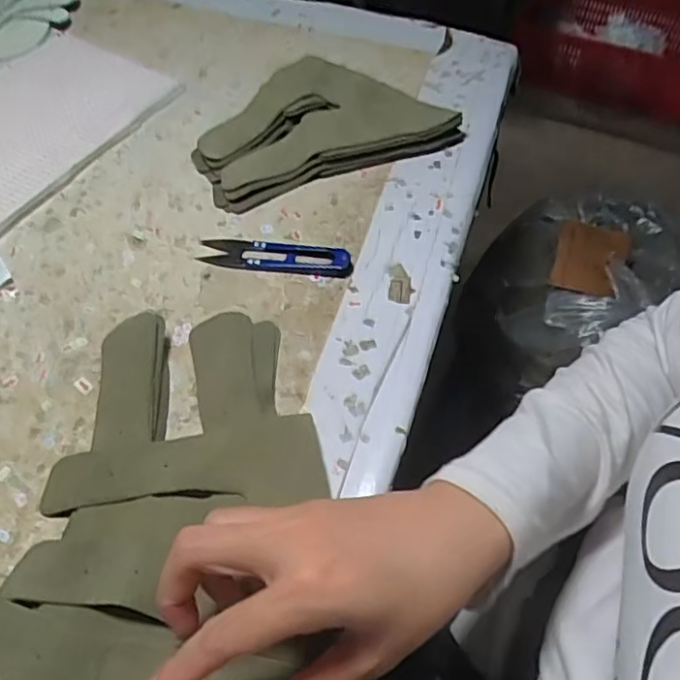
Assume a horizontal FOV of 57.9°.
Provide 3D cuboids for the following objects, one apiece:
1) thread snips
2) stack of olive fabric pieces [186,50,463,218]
[{"bbox_3d":[-0.044,-0.057,0.413,0.101,0.010,0.024,8,56,4],"label":"thread snips"},{"bbox_3d":[-0.019,-0.172,0.482,0.191,0.024,0.124,-20,58,-15],"label":"stack of olive fabric pieces"}]

